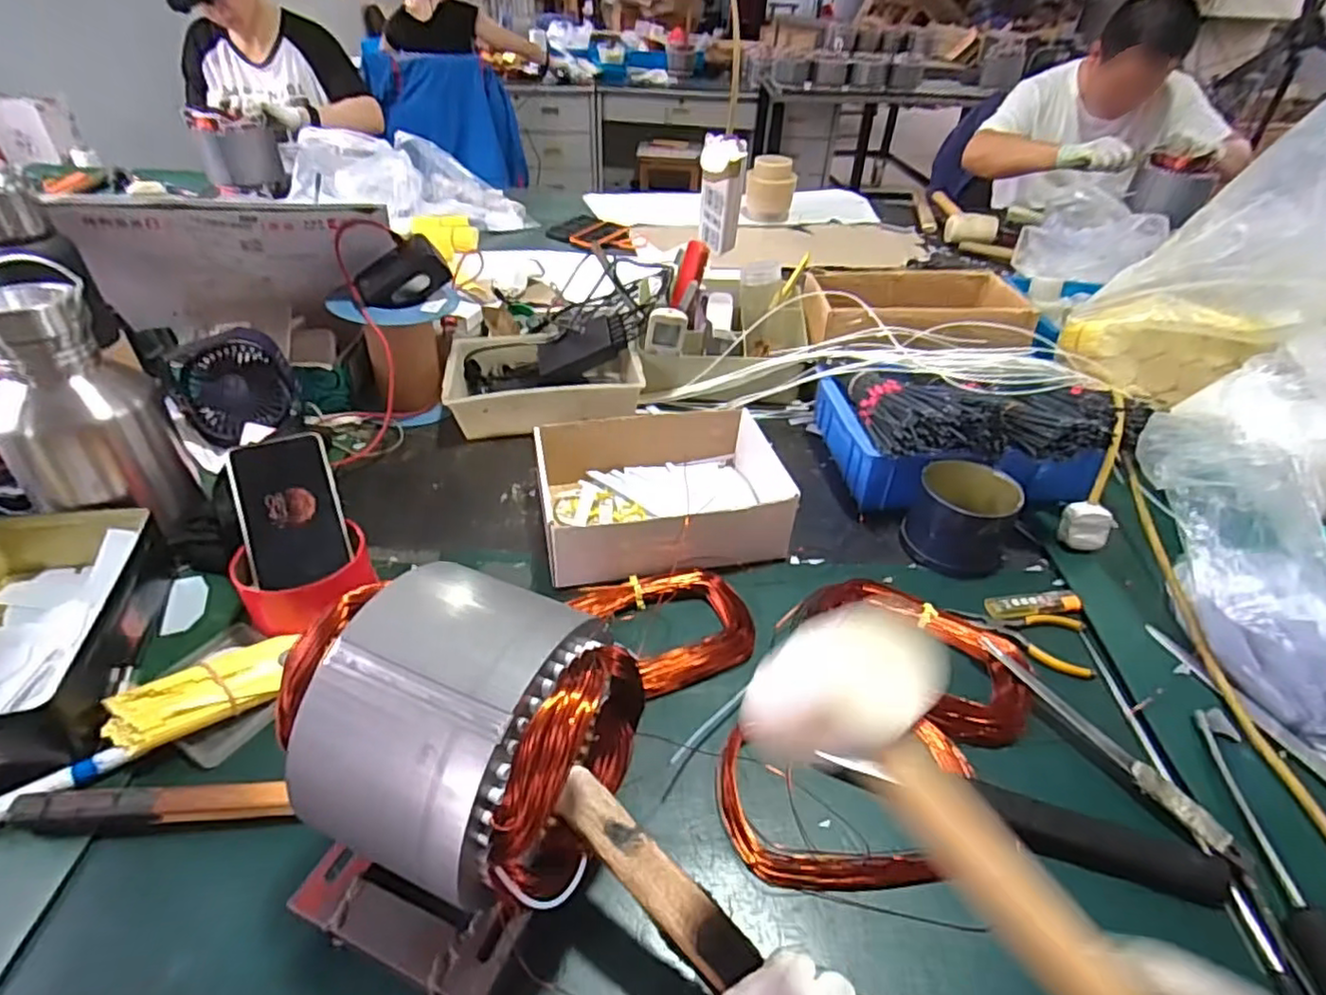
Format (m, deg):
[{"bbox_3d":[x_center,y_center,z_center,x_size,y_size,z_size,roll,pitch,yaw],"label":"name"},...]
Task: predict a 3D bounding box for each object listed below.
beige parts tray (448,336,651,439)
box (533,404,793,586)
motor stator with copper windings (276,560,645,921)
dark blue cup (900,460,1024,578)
[{"bbox_3d":[-0.154,-0.153,0.861,0.243,0.058,0.170,-3,40,-7],"label":"beige parts tray"},{"bbox_3d":[-0.006,-0.006,0.682,0.243,0.074,0.196,-5,40,-10],"label":"box"},{"bbox_3d":[-0.109,0.123,0.356,0.162,0.128,0.138,13,41,12],"label":"motor stator with copper windings"},{"bbox_3d":[0.302,0.018,0.665,0.100,0.065,0.101,2,40,-1],"label":"dark blue cup"}]

